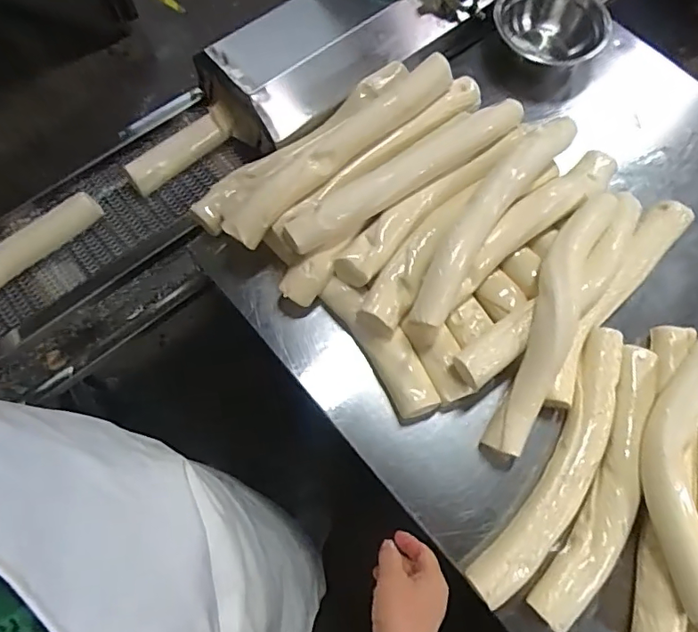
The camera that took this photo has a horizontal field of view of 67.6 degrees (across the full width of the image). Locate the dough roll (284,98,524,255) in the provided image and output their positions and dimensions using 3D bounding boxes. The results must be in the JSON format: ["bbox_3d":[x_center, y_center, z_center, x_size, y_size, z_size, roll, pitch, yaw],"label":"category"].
[{"bbox_3d":[0.081,-0.189,0.663,0.367,0.039,0.053,-33,75,-12],"label":"dough roll"}]

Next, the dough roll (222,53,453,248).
[{"bbox_3d":[-0.008,-0.220,0.671,0.361,0.051,0.049,-39,76,-14],"label":"dough roll"}]

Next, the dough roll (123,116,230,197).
[{"bbox_3d":[-0.247,-0.233,0.742,0.146,0.043,0.042,-36,76,-13],"label":"dough roll"}]

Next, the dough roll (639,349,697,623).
[{"bbox_3d":[0.390,0.155,0.589,0.096,0.037,0.333,17,71,4],"label":"dough roll"}]

